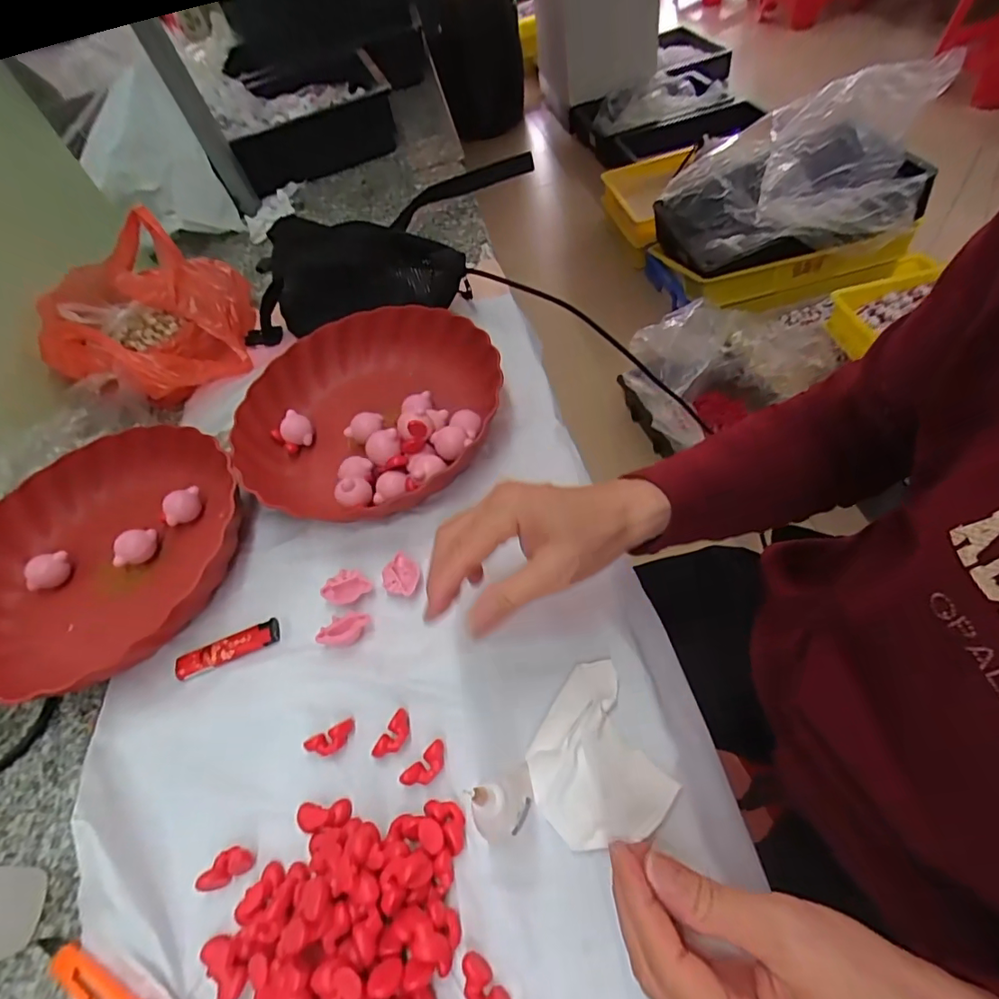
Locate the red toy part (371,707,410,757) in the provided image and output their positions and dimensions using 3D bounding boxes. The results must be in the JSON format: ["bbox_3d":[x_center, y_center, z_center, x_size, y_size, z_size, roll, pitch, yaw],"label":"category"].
[{"bbox_3d":[-0.067,0.150,0.325,0.015,0.009,0.031,19,61,24],"label":"red toy part"}]

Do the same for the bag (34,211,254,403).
[{"bbox_3d":[-0.388,-0.204,0.553,0.187,0.108,0.206,-20,53,-2],"label":"bag"}]

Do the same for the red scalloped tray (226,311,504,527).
[{"bbox_3d":[-0.120,-0.085,0.465,0.223,0.064,0.213,-5,54,9],"label":"red scalloped tray"}]

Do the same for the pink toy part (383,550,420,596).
[{"bbox_3d":[-0.074,0.059,0.388,0.033,0.008,0.029,30,66,29],"label":"pink toy part"}]

